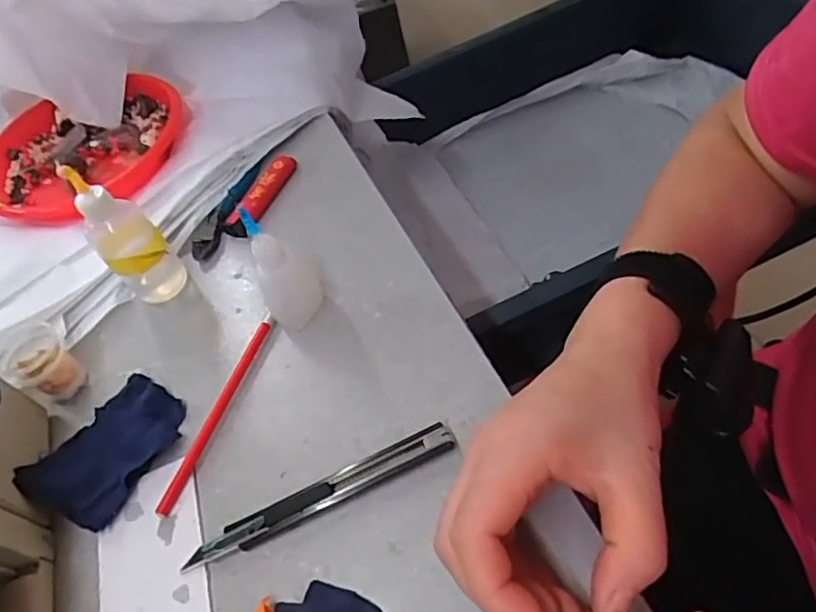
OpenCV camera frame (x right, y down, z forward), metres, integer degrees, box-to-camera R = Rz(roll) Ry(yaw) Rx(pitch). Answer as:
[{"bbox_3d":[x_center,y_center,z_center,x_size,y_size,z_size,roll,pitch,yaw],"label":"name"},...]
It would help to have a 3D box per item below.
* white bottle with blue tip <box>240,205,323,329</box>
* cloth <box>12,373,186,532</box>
[{"bbox_3d":[-0.076,-0.028,0.362,0.034,0.087,0.039,-22,52,-3],"label":"white bottle with blue tip"},{"bbox_3d":[-0.171,0.078,0.341,0.062,0.014,0.085,21,55,22],"label":"cloth"}]

